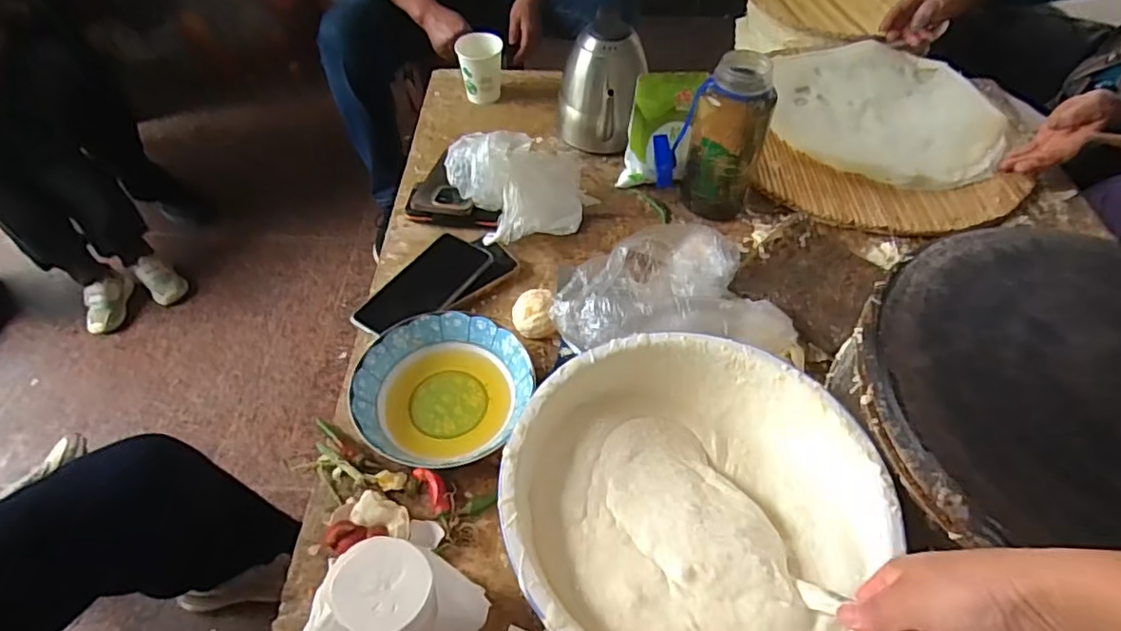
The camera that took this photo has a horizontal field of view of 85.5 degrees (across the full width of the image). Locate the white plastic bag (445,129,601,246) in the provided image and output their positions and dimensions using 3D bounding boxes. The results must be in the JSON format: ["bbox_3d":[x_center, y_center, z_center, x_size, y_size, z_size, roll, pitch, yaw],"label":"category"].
[{"bbox_3d":[-0.046,-0.164,0.764,0.183,0.089,0.138,-4,51,-4],"label":"white plastic bag"}]

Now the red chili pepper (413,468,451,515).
[{"bbox_3d":[-0.116,0.157,0.553,0.018,0.018,0.052,-28,56,-21],"label":"red chili pepper"}]

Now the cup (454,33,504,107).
[{"bbox_3d":[-0.121,-0.380,0.952,0.064,0.093,0.066,0,51,0],"label":"cup"}]

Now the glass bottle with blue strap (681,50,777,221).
[{"bbox_3d":[0.200,-0.210,0.728,0.088,0.173,0.084,15,53,12],"label":"glass bottle with blue strap"}]

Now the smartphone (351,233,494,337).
[{"bbox_3d":[-0.159,-0.034,0.698,0.082,0.014,0.162,25,55,19],"label":"smartphone"}]

